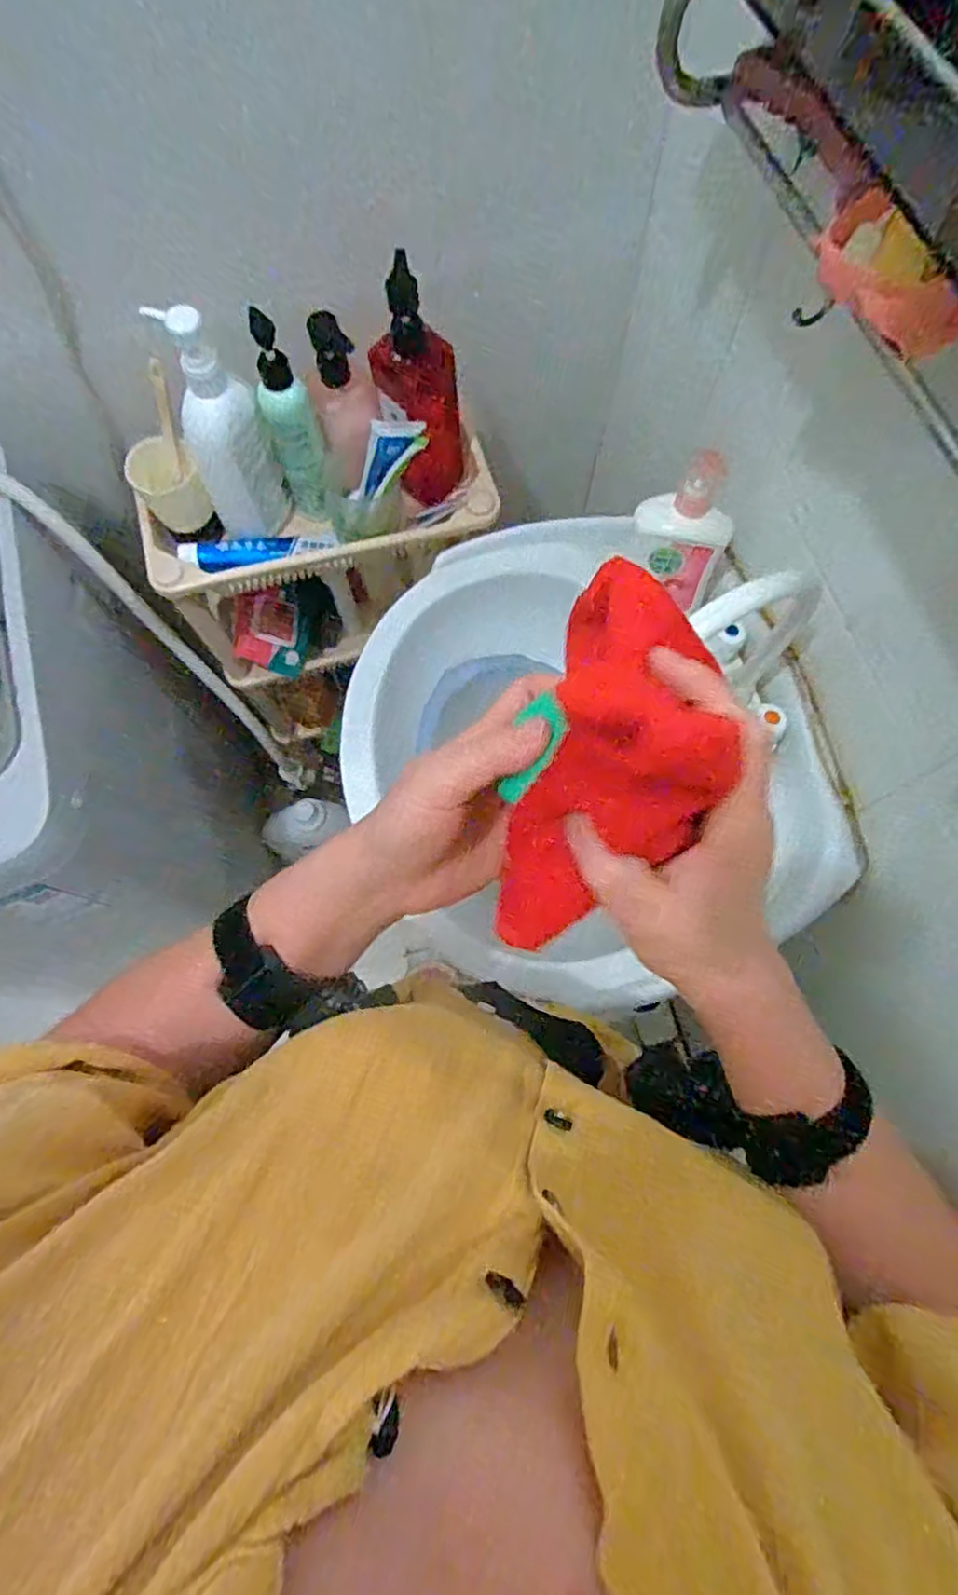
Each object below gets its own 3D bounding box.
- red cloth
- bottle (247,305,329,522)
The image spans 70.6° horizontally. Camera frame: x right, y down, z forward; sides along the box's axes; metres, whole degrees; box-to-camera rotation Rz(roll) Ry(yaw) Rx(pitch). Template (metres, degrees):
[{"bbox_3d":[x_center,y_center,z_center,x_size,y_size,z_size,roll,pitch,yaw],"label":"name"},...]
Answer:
[{"bbox_3d":[0.055,-0.013,0.254,0.067,0.034,0.151,18,88,6],"label":"red cloth"},{"bbox_3d":[-0.198,-0.390,0.723,0.049,0.209,0.071,-16,73,-5],"label":"bottle"}]

